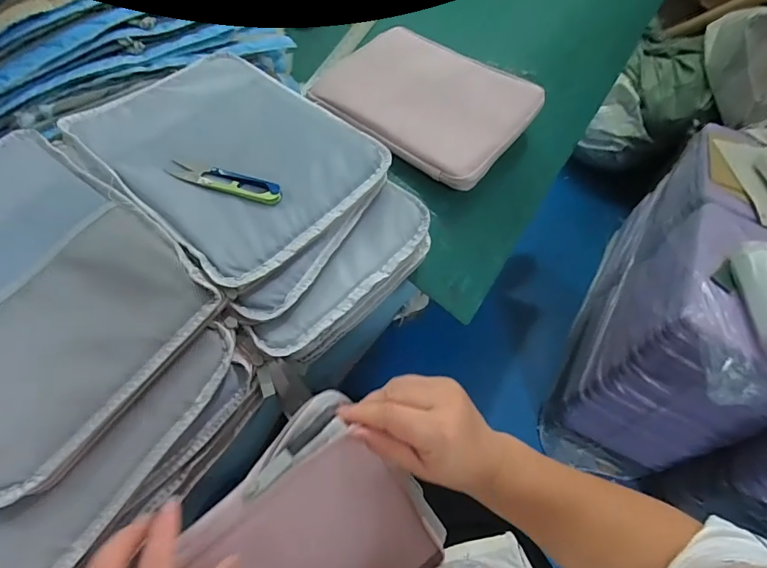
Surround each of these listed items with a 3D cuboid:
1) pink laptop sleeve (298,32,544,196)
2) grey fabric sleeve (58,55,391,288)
[{"bbox_3d":[0.054,-0.264,0.622,0.289,0.027,0.210,37,64,19],"label":"pink laptop sleeve"},{"bbox_3d":[-0.159,-0.143,0.462,0.287,0.017,0.216,38,64,20],"label":"grey fabric sleeve"}]

